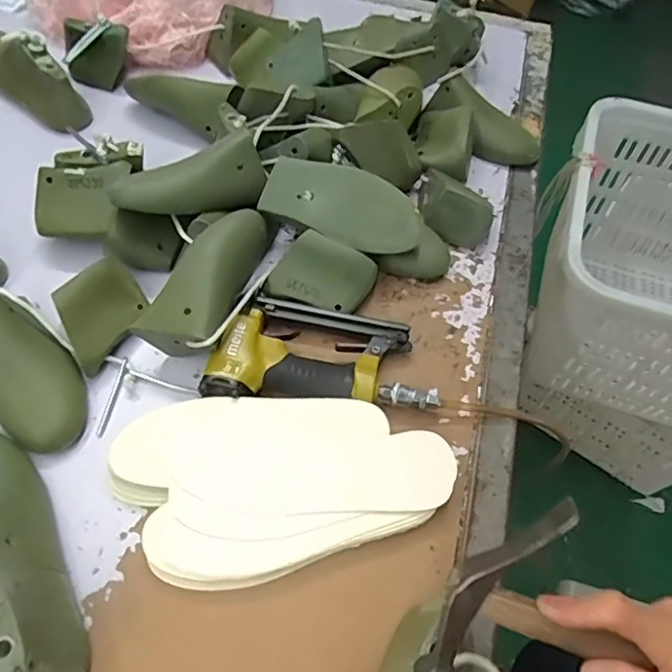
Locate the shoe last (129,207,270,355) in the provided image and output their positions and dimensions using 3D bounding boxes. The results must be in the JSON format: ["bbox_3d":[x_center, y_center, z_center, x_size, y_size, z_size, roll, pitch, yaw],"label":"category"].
[{"bbox_3d":[-0.133,-0.063,0.586,0.081,0.066,0.168,18,58,8],"label":"shoe last"}]

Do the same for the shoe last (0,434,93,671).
[{"bbox_3d":[-0.272,0.169,0.454,0.076,0.091,0.255,-28,65,-19],"label":"shoe last"}]

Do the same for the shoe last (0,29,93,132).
[{"bbox_3d":[-0.446,-0.384,0.786,0.268,0.087,0.068,41,65,18],"label":"shoe last"}]

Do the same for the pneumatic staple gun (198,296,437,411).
[{"bbox_3d":[-0.016,0.013,0.595,0.228,0.042,0.127,1,59,-4],"label":"pneumatic staple gun"}]

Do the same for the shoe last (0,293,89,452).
[{"bbox_3d":[-0.307,0.033,0.558,0.084,0.071,0.167,-35,68,-22],"label":"shoe last"}]

